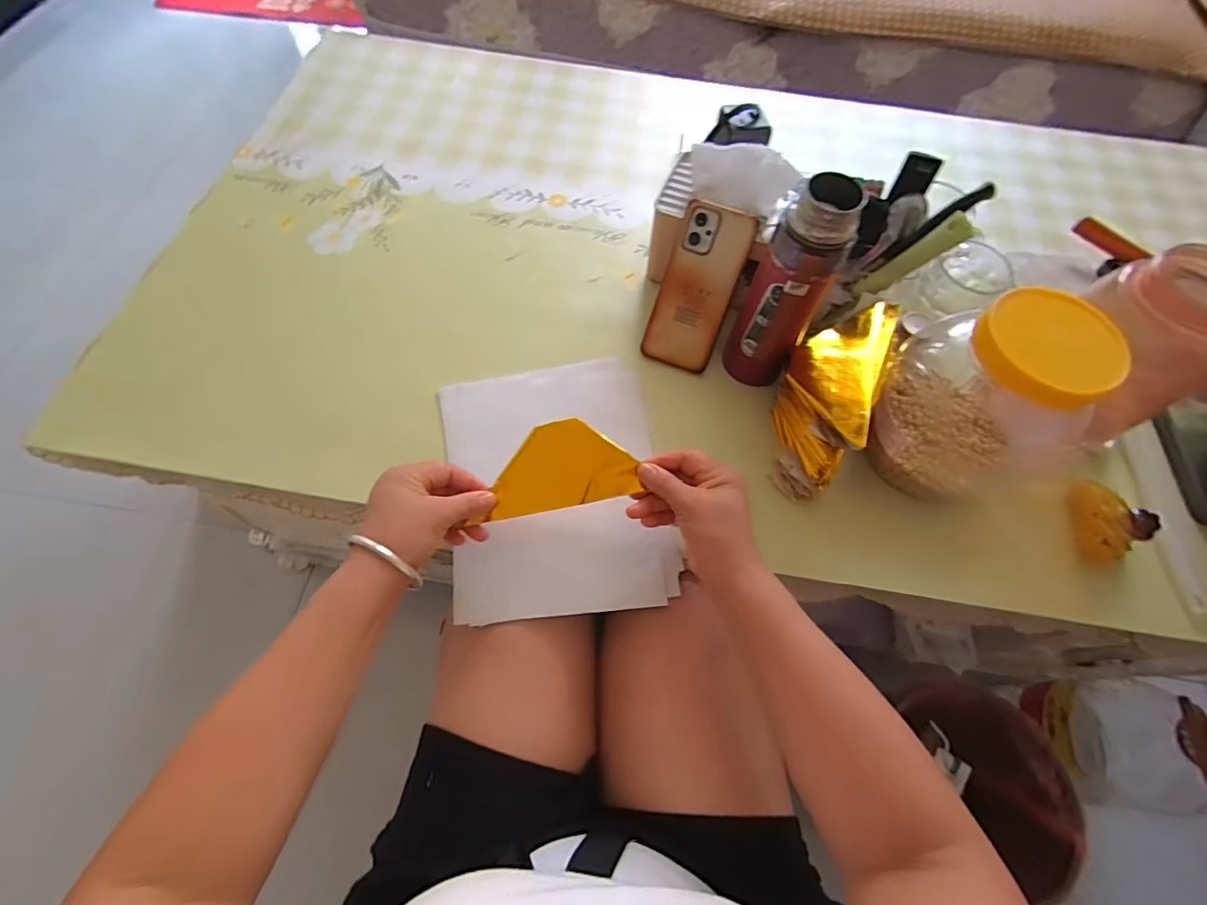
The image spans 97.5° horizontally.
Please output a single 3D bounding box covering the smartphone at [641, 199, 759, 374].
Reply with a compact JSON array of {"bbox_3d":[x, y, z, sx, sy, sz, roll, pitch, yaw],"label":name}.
[{"bbox_3d":[0.098,-0.170,0.554,0.075,0.010,0.164,20,108,7],"label":"smartphone"}]

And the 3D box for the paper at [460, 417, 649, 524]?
[{"bbox_3d":[-0.034,0.013,0.465,0.118,0.010,0.077,-6,95,3],"label":"paper"}]

